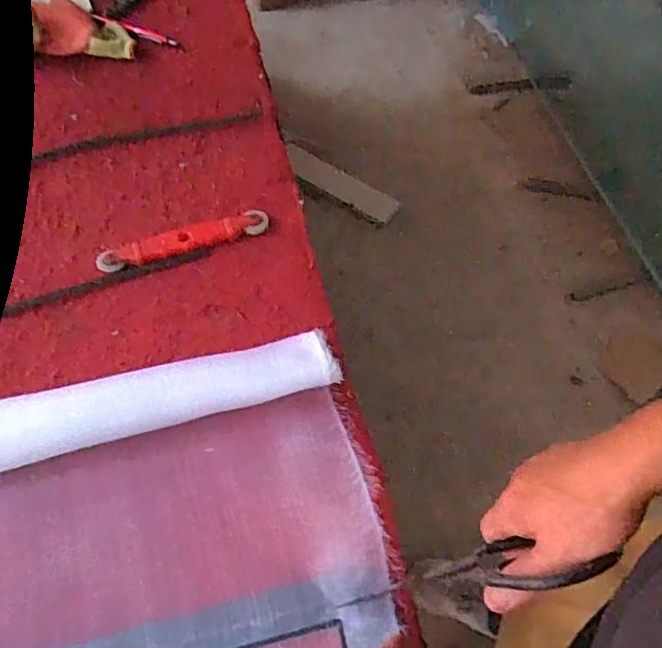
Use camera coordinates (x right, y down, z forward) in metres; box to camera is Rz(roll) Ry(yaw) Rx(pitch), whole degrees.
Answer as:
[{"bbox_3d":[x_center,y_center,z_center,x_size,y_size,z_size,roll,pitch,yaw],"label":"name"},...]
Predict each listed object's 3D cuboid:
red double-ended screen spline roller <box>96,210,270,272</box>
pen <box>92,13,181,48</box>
[{"bbox_3d":[-0.167,-0.097,0.690,0.193,0.020,0.028,-16,62,-11],"label":"red double-ended screen spline roller"},{"bbox_3d":[-0.288,-0.433,0.885,0.151,0.008,0.017,25,62,11],"label":"pen"}]

